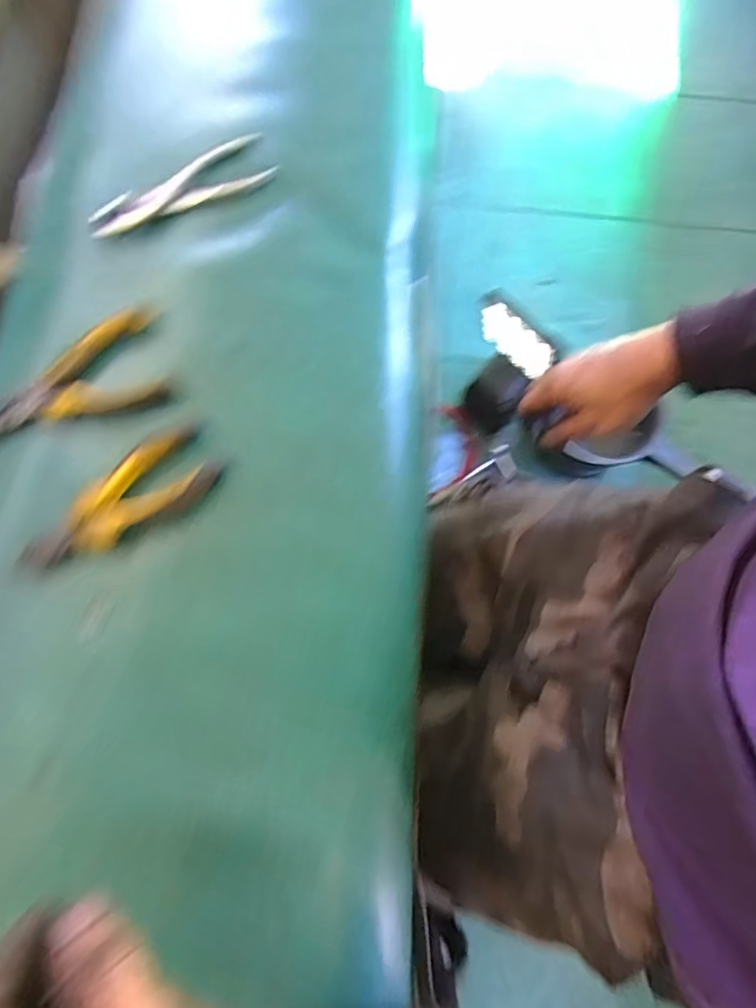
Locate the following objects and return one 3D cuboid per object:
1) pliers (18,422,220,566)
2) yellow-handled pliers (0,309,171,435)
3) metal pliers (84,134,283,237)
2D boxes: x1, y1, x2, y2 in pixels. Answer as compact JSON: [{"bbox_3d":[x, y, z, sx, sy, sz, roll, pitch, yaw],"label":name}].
[{"bbox_3d":[-0.183,-0.002,0.391,0.139,0.013,0.054,-33,76,-11],"label":"pliers"},{"bbox_3d":[-0.244,-0.092,0.421,0.159,0.021,0.077,-16,73,-7],"label":"yellow-handled pliers"},{"bbox_3d":[-0.168,-0.270,0.477,0.158,0.012,0.050,-30,75,-10],"label":"metal pliers"}]

